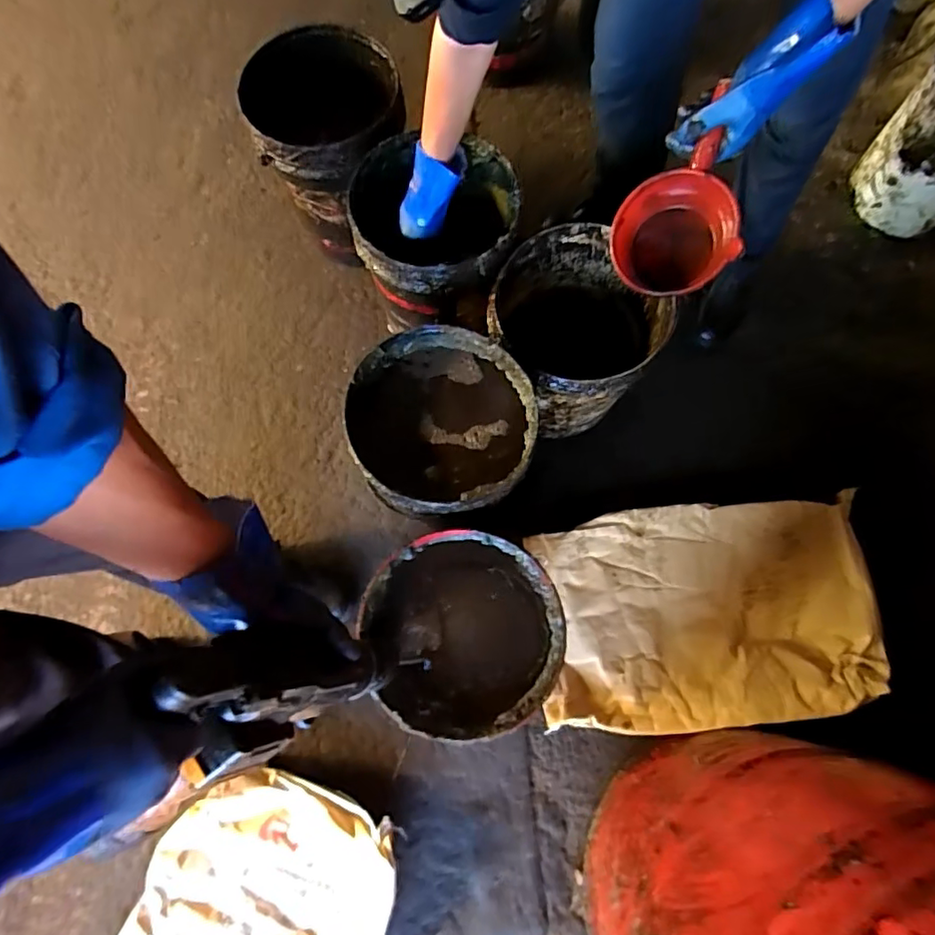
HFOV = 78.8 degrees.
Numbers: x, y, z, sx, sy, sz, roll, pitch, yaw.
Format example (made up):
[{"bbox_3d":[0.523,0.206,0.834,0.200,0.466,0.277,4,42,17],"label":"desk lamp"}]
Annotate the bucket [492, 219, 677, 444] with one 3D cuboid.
[{"bbox_3d":[0.194,-0.243,1.112,0.297,0.319,0.310,0,77,0],"label":"bucket"}]

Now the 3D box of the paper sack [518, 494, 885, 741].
[{"bbox_3d":[0.464,0.280,1.116,0.631,0.098,0.405,-6,77,-1],"label":"paper sack"}]

